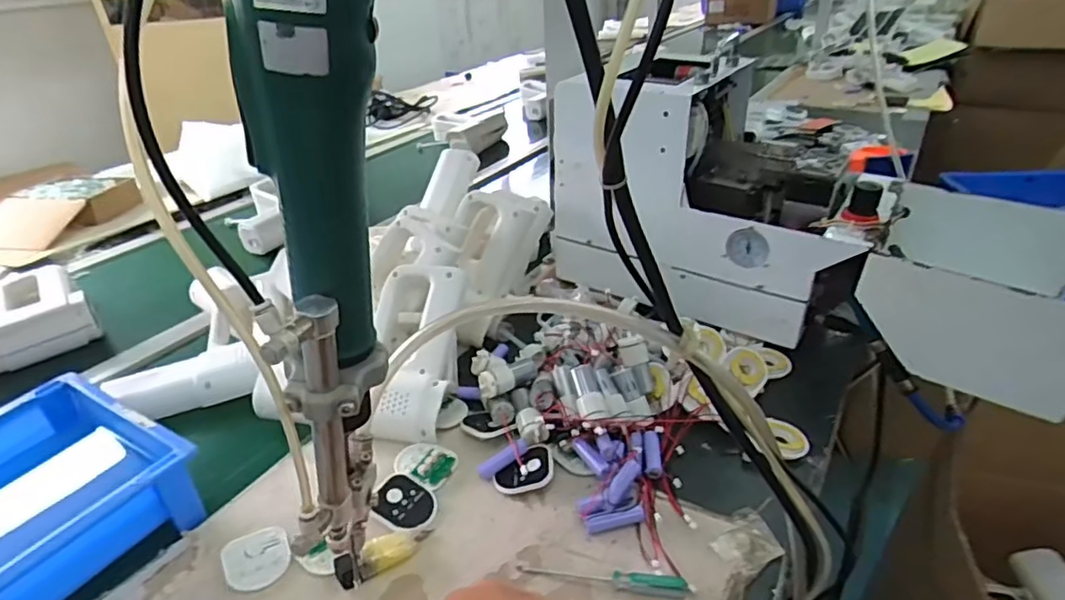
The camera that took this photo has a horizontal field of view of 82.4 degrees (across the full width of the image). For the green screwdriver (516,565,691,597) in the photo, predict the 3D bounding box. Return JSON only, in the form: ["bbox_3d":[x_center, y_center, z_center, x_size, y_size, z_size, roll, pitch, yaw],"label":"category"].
[{"bbox_3d":[0.053,0.211,0.463,0.128,0.016,0.013,1,31,9],"label":"green screwdriver"}]

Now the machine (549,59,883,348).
[{"bbox_3d":[0.226,-0.140,0.761,0.349,0.269,0.230,15,35,26],"label":"machine"}]

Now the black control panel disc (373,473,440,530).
[{"bbox_3d":[-0.111,0.178,0.536,0.058,0.004,0.049,23,34,10],"label":"black control panel disc"}]

